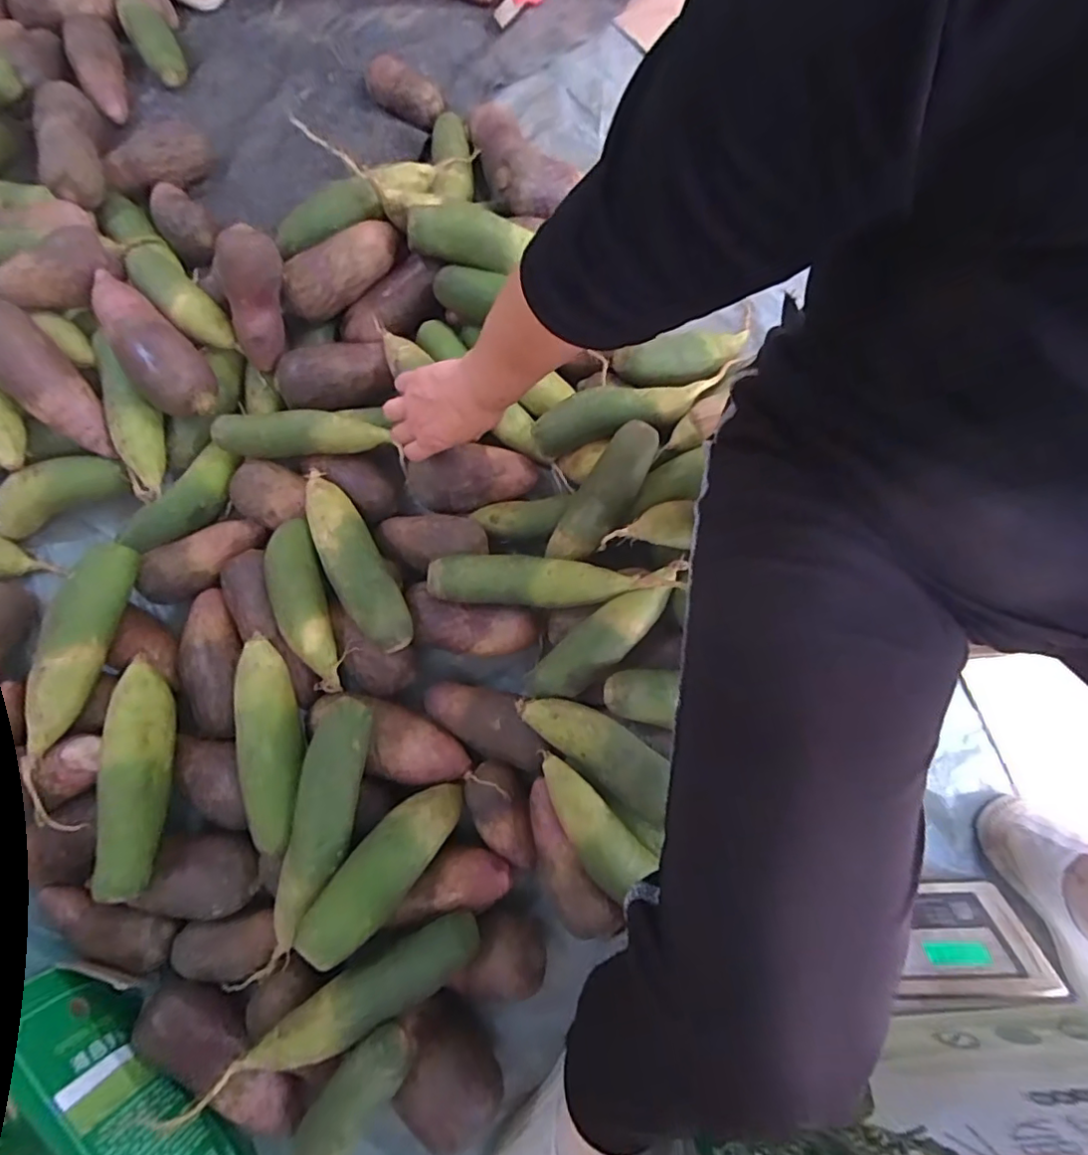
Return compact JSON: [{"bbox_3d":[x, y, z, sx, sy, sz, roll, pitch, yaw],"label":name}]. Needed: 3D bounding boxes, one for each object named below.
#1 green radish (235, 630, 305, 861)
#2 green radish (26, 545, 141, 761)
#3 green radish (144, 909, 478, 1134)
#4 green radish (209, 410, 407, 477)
[{"bbox_3d":[-0.262,0.157,0.556,0.052,0.050,0.203,-13,76,-3],"label":"green radish"},{"bbox_3d":[-0.458,0.063,0.561,0.047,0.058,0.212,3,75,1],"label":"green radish"},{"bbox_3d":[-0.182,0.375,0.487,0.268,0.061,0.054,-25,77,-6],"label":"green radish"},{"bbox_3d":[-0.269,-0.160,0.658,0.218,0.049,0.055,5,75,2],"label":"green radish"}]

